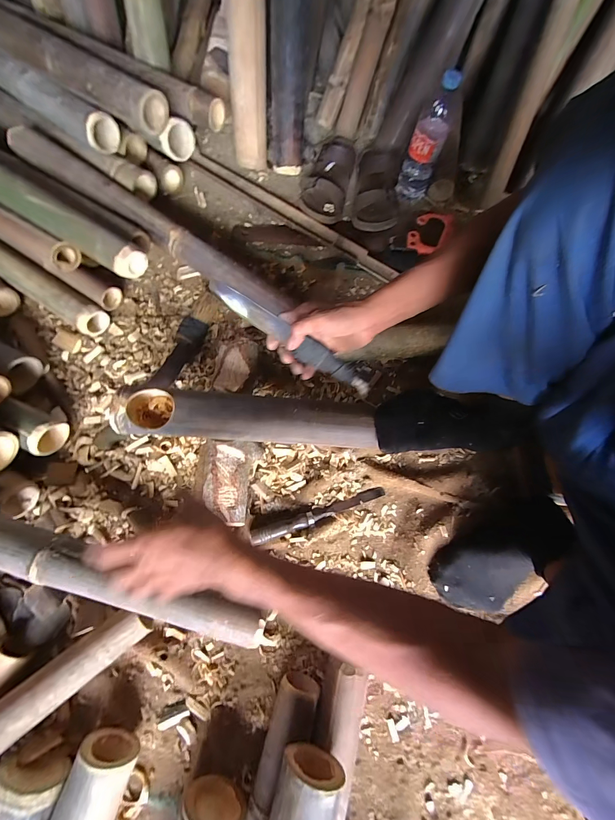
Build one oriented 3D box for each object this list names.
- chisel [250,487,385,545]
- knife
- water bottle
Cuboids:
[{"bbox_3d":[0.025,0.178,0.549,0.237,0.020,0.023,-17,73,-8],"label":"chisel"},{"bbox_3d":[-0.023,-0.109,0.484,0.276,0.031,0.024,33,72,-2],"label":"knife"},{"bbox_3d":[0.258,-0.577,0.695,0.073,0.229,0.058,19,71,4],"label":"water bottle"}]

